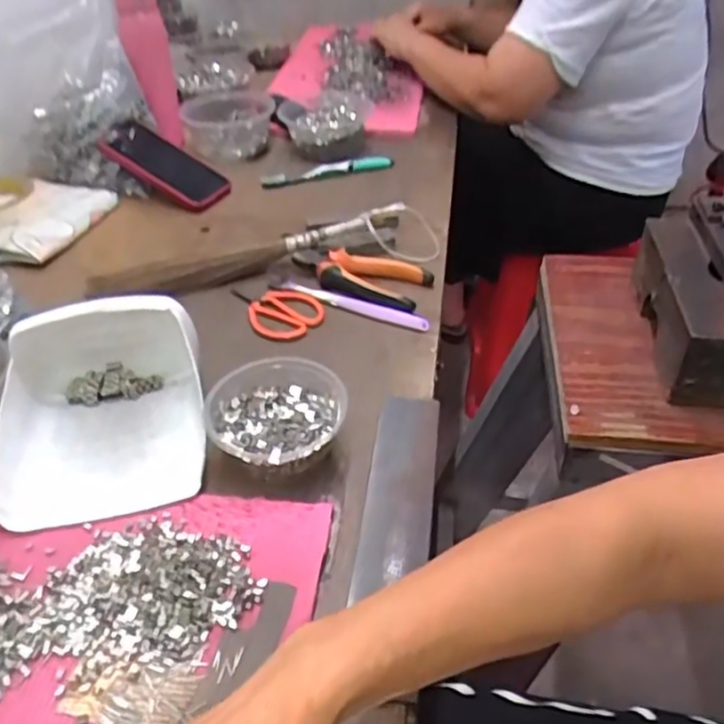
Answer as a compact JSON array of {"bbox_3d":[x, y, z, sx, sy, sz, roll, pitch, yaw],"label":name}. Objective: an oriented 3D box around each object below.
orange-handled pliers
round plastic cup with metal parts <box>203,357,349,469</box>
[{"bbox_3d":[-0.003,-0.094,0.699,0.145,0.017,0.075,15,44,20],"label":"orange-handled pliers"},{"bbox_3d":[-0.066,0.047,0.515,0.103,0.047,0.094,-2,41,1],"label":"round plastic cup with metal parts"}]

